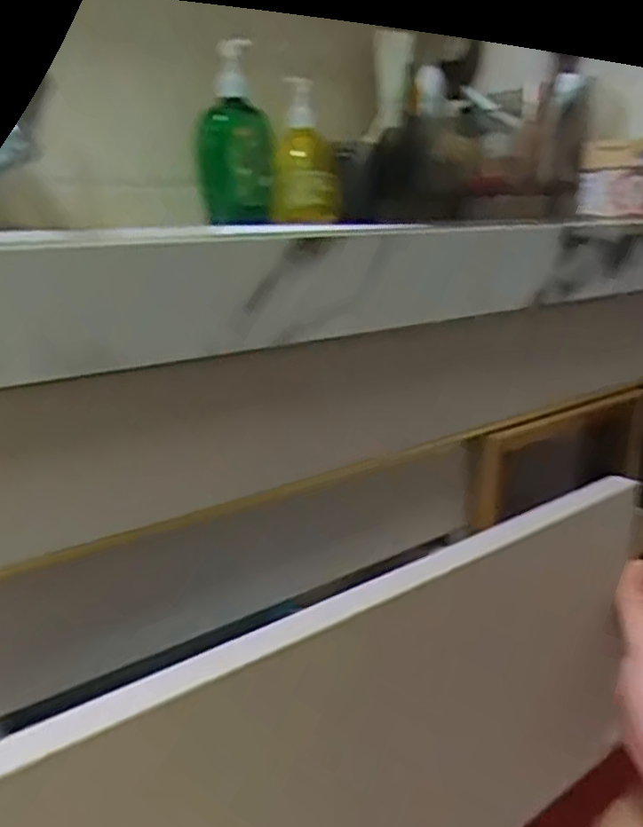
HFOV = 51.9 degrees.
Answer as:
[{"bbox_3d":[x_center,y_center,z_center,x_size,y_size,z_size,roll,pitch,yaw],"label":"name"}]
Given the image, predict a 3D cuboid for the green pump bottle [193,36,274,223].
[{"bbox_3d":[-0.103,-0.323,0.770,0.088,0.184,0.070,-4,17,-5],"label":"green pump bottle"}]

